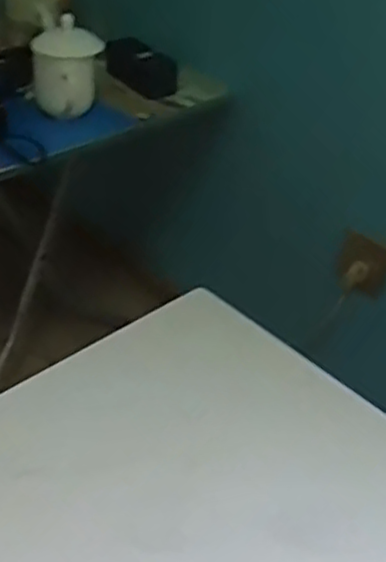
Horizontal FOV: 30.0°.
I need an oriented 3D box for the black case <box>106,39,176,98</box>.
[{"bbox_3d":[-0.085,-0.335,1.106,0.067,0.047,0.149,-19,43,-28],"label":"black case"}]

